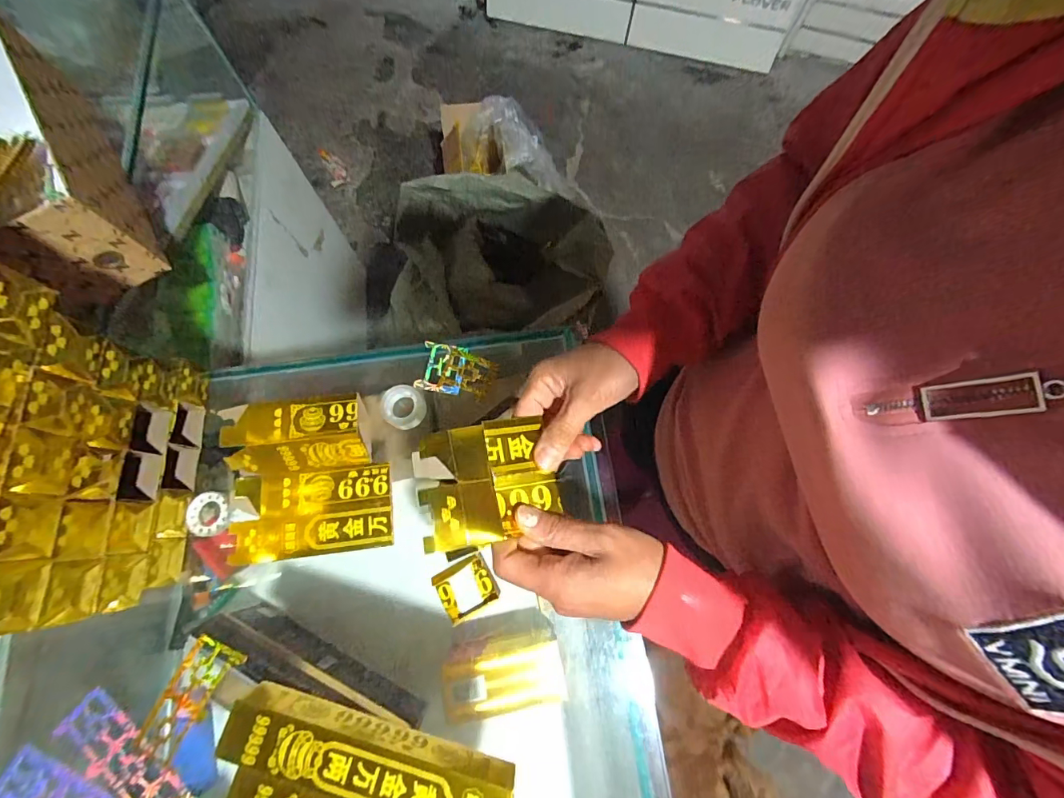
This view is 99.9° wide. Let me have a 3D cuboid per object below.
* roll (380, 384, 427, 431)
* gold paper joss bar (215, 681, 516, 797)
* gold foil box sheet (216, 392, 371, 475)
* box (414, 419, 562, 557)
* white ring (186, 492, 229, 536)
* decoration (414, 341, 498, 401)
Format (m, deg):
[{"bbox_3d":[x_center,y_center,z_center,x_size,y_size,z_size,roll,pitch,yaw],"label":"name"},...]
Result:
[{"bbox_3d":[-0.133,0.008,0.465,0.040,0.026,0.043,0,74,-1],"label":"roll"},{"bbox_3d":[-0.130,0.294,0.364,0.228,0.040,0.045,15,74,3],"label":"gold paper joss bar"},{"bbox_3d":[-0.231,0.035,0.436,0.130,0.037,0.065,-7,74,-3],"label":"gold foil box sheet"},{"bbox_3d":[-0.031,0.055,0.306,0.090,0.026,0.078,-13,74,-5],"label":"box"},{"bbox_3d":[-0.313,0.111,0.433,0.036,0.007,0.040,0,74,-1],"label":"white ring"},{"bbox_3d":[-0.080,-0.031,0.486,0.080,0.010,0.055,11,74,2],"label":"decoration"}]

